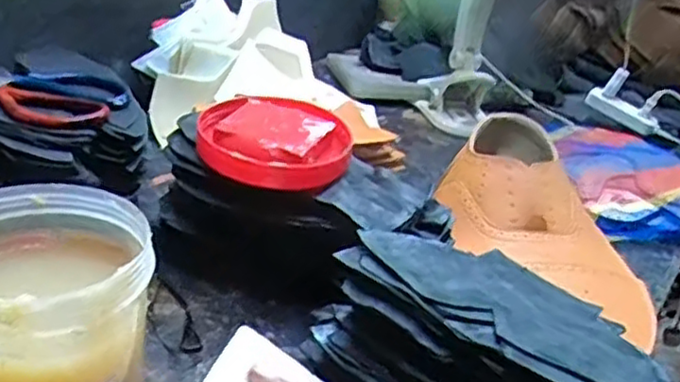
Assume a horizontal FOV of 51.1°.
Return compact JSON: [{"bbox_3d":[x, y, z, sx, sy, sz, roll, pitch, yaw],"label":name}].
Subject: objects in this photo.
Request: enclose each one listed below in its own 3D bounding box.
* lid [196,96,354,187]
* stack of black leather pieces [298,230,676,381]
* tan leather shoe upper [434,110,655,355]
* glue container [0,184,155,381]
[{"bbox_3d":[-0.052,-0.042,0.563,0.116,0.029,0.109,6,27,-3],"label":"lid"},{"bbox_3d":[0.091,0.111,0.441,0.233,0.103,0.104,26,32,33],"label":"stack of black leather pieces"},{"bbox_3d":[0.213,0.017,0.686,0.231,0.099,0.163,24,31,29],"label":"tan leather shoe upper"},{"bbox_3d":[-0.172,0.081,0.417,0.113,0.129,0.118,6,27,-3],"label":"glue container"}]

